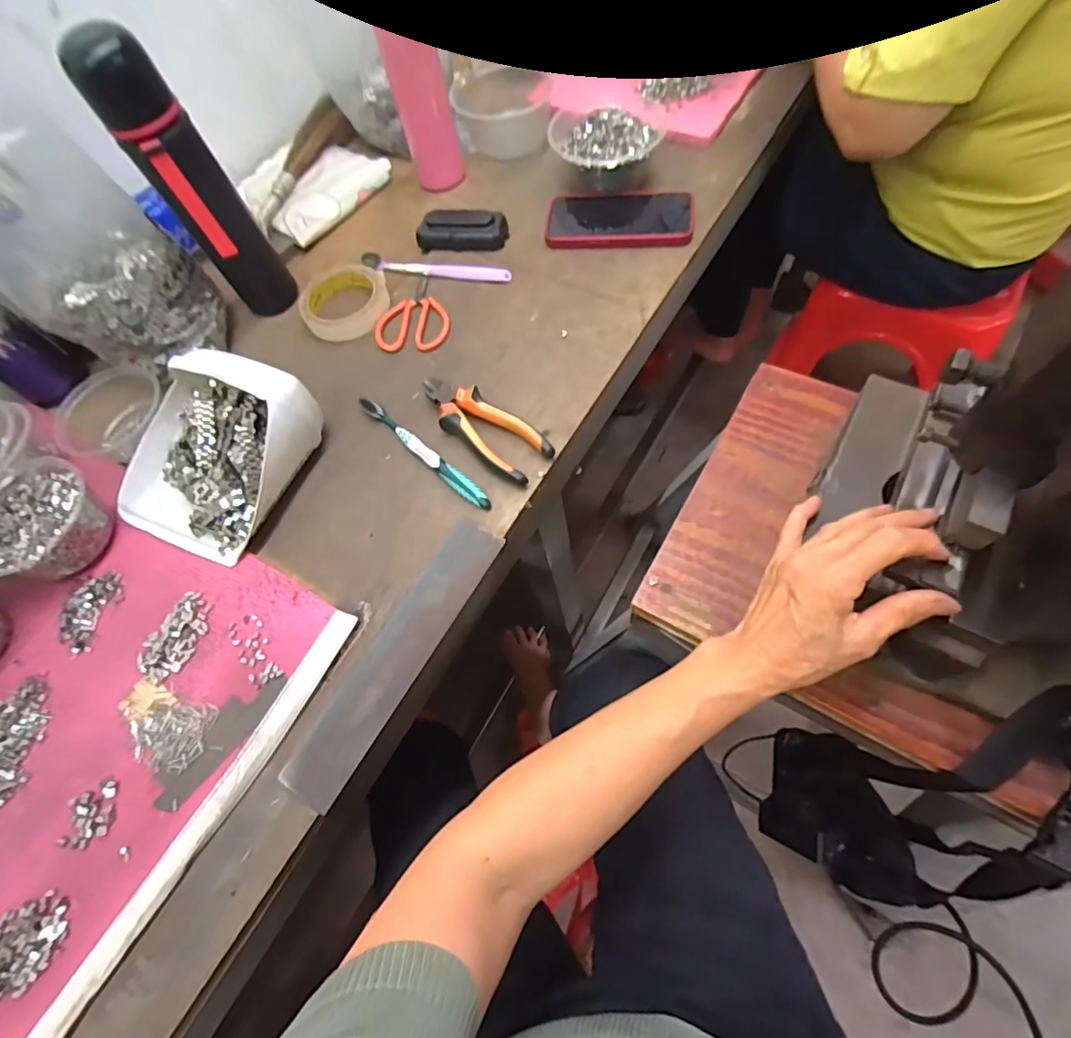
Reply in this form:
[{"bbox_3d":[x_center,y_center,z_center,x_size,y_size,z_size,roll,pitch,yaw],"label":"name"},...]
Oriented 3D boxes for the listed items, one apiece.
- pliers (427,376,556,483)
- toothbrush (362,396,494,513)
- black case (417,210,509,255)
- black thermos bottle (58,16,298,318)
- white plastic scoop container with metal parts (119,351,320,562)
[{"bbox_3d":[-0.053,-0.090,0.514,0.149,0.027,0.051,37,74,22],"label":"pliers"},{"bbox_3d":[-0.109,-0.065,0.513,0.178,0.012,0.016,39,75,23],"label":"toothbrush"},{"bbox_3d":[-0.087,-0.347,0.636,0.107,0.020,0.051,4,65,10],"label":"black case"},{"bbox_3d":[-0.326,-0.316,0.519,0.066,0.236,0.055,-35,66,-11],"label":"black thermos bottle"},{"bbox_3d":[-0.304,-0.066,0.493,0.160,0.076,0.173,20,68,15],"label":"white plastic scoop container with metal parts"}]

